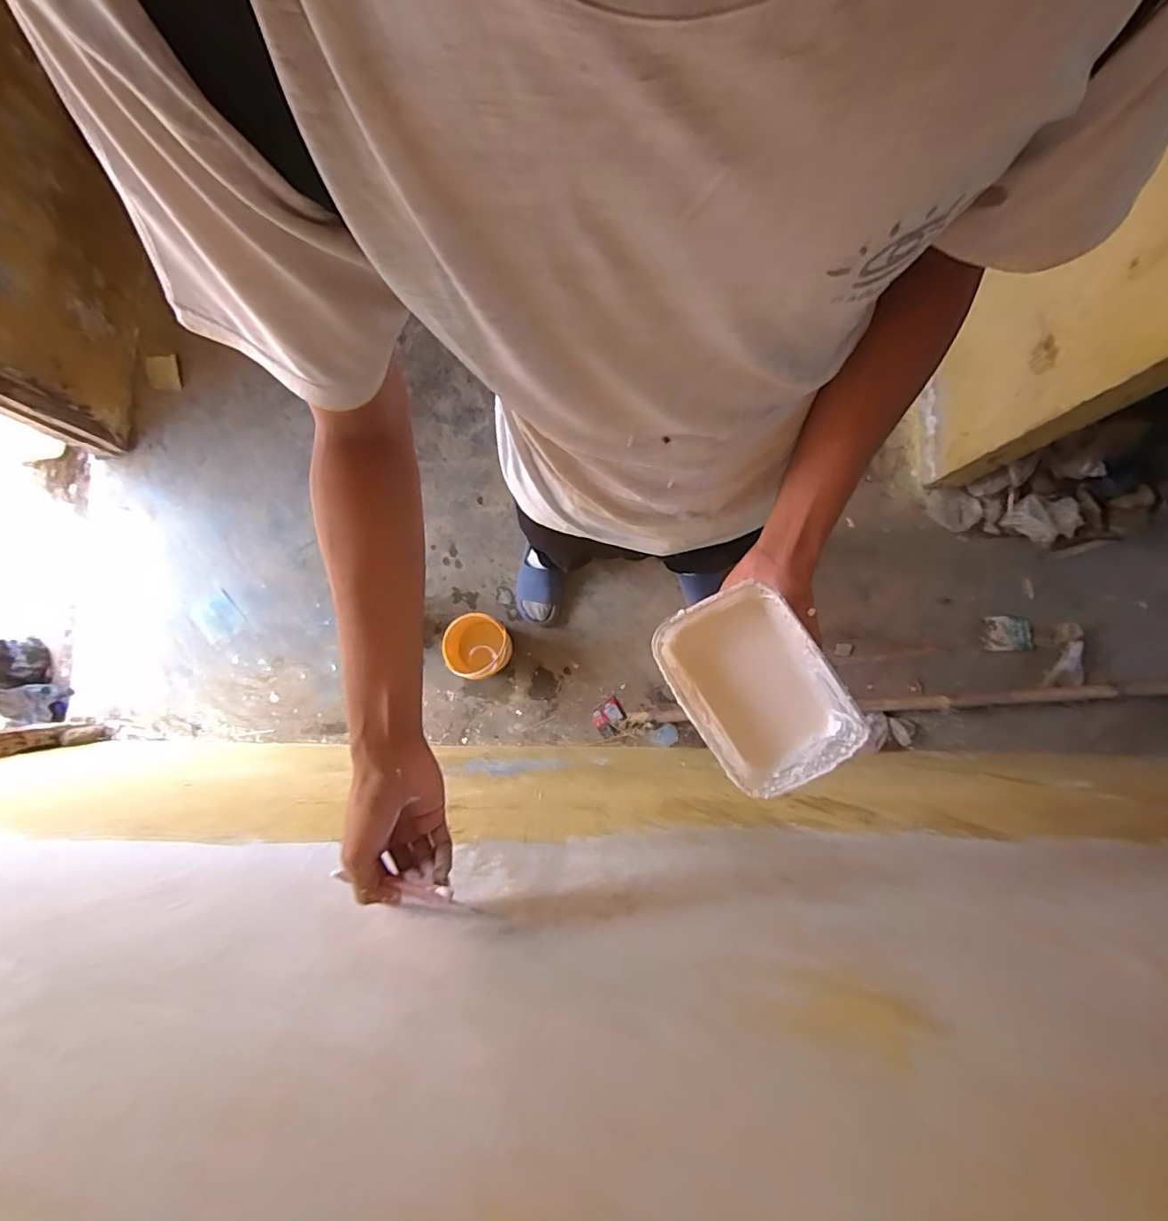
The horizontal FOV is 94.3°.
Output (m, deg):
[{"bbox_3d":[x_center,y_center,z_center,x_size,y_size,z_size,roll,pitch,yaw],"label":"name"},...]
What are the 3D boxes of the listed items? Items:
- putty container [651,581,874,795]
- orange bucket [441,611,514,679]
[{"bbox_3d":[0.151,0.066,0.480,0.121,0.065,0.174,-33,82,12],"label":"putty container"},{"bbox_3d":[-0.277,0.102,1.433,0.156,0.169,0.158,0,85,0],"label":"orange bucket"}]

